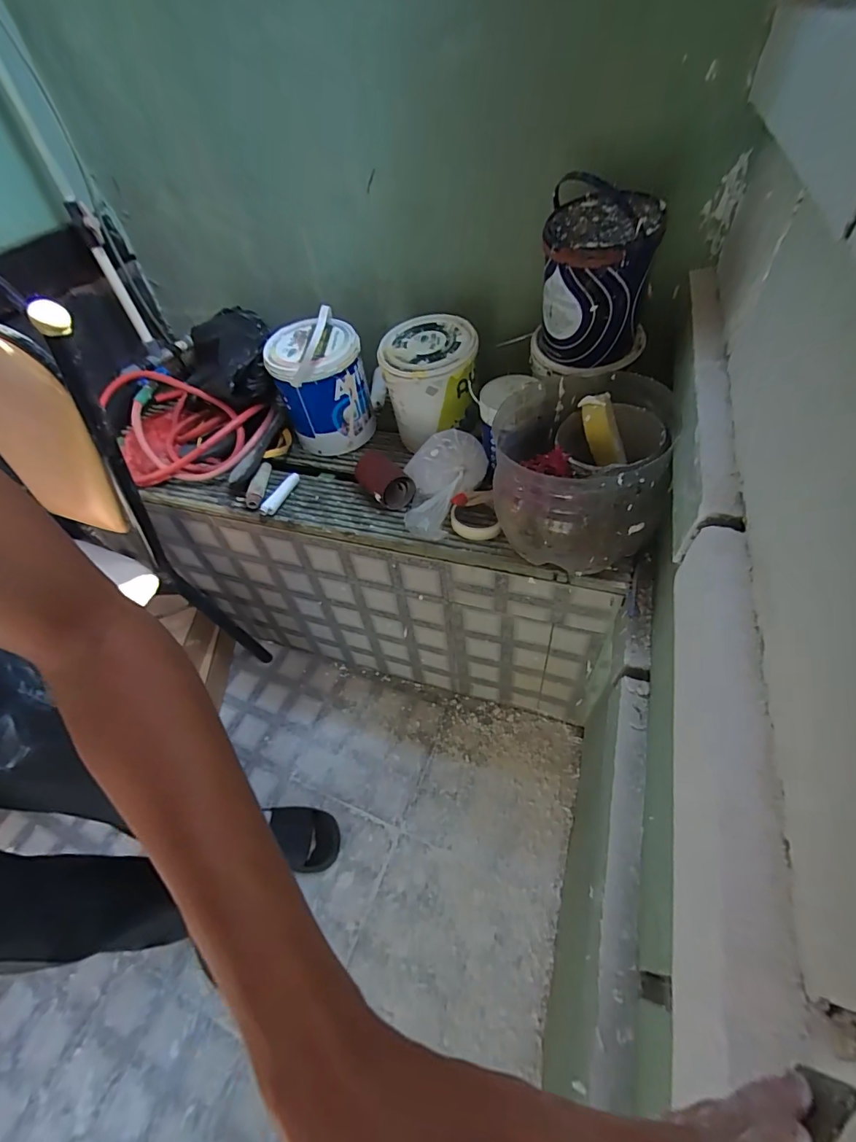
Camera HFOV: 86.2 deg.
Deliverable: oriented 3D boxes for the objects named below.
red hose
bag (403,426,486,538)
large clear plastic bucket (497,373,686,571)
[{"bbox_3d":[-0.541,-0.309,0.968,0.429,0.132,0.232,26,57,25],"label":"red hose"},{"bbox_3d":[0.012,-0.167,0.807,0.135,0.112,0.202,23,56,23],"label":"bag"},{"bbox_3d":[0.212,-0.146,0.675,0.224,0.206,0.246,7,51,12],"label":"large clear plastic bucket"}]

